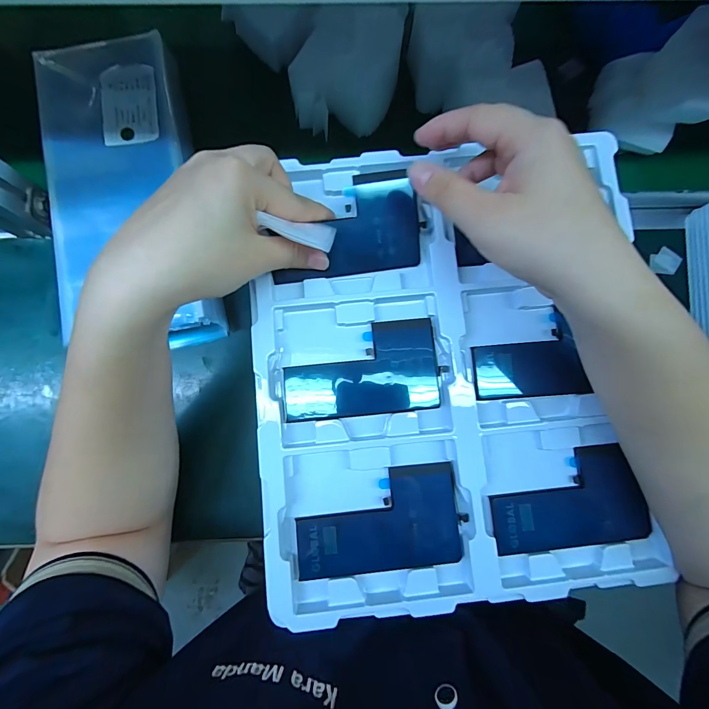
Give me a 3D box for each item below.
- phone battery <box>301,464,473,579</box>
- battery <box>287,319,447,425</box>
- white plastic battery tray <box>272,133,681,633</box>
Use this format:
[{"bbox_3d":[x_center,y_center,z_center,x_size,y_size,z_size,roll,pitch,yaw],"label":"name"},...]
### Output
[{"bbox_3d":[0.017,0.111,0.233,0.110,0.004,0.063,-6,84,0],"label":"phone battery"},{"bbox_3d":[0.005,0.011,0.248,0.108,0.009,0.064,-6,84,0],"label":"battery"},{"bbox_3d":[0.070,0.007,0.242,0.253,0.030,0.312,-5,84,0],"label":"white plastic battery tray"}]

